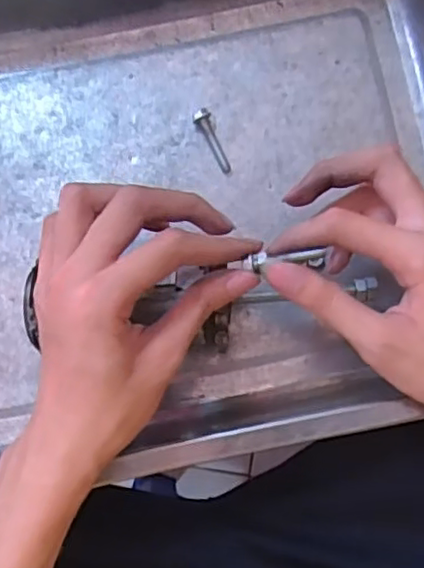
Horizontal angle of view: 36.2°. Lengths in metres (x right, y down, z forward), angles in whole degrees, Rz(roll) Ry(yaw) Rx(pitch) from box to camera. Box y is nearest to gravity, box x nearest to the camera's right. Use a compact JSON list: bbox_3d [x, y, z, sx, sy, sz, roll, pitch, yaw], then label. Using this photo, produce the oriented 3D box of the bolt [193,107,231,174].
[{"bbox_3d":[0.001,-0.088,0.397,0.011,0.007,0.043,-25,89,-3],"label":"bolt"}]

